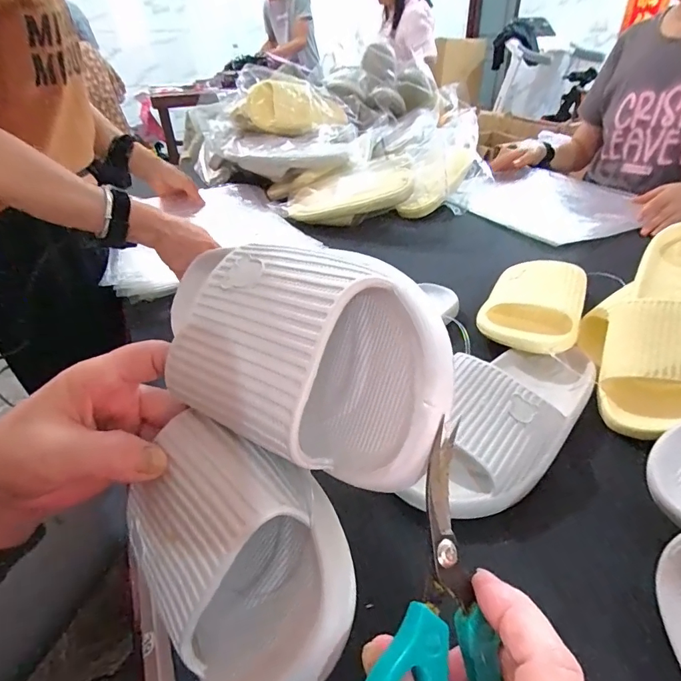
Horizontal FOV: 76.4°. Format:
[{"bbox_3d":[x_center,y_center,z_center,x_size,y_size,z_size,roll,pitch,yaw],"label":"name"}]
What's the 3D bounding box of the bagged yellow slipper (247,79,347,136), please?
[{"bbox_3d":[-0.087,-0.506,0.939,0.072,0.100,0.242,28,45,36],"label":"bagged yellow slipper"}]

